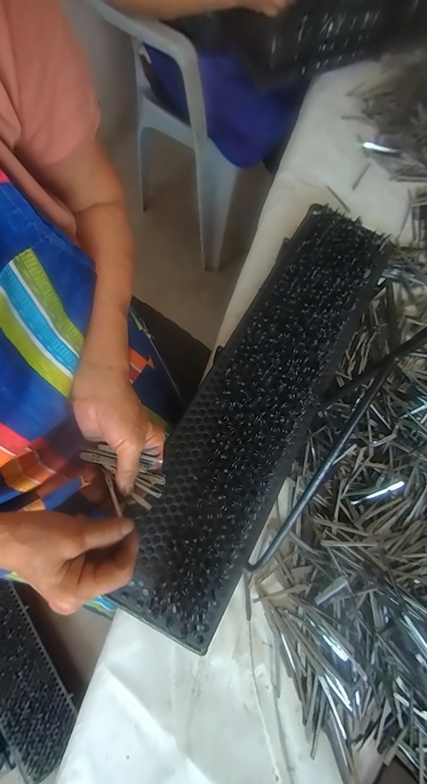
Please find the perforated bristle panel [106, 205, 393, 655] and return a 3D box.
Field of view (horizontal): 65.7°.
[{"bbox_3d":[0.067,-0.014,0.419,0.138,0.030,0.577,26,73,9],"label":"perforated bristle panel"}]

